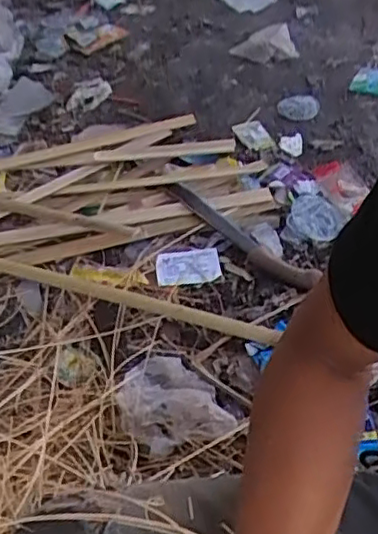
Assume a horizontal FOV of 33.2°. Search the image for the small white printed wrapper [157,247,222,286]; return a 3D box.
[{"bbox_3d":[-0.001,-0.003,1.109,0.110,0.012,0.079,-7,43,2],"label":"small white printed wrapper"}]

